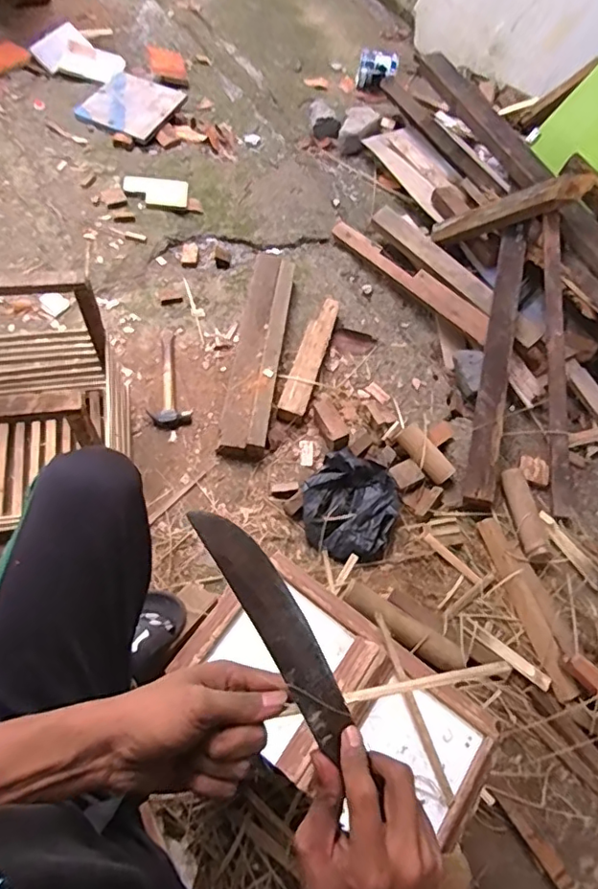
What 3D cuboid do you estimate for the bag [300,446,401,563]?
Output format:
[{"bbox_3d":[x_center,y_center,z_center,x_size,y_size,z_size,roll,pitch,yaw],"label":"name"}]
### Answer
[{"bbox_3d":[0.104,0.120,1.098,0.188,0.058,0.218,20,63,7],"label":"bag"}]

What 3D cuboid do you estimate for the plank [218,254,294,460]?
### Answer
[{"bbox_3d":[-0.091,-0.233,1.262,0.107,0.054,0.587,7,62,0],"label":"plank"}]

